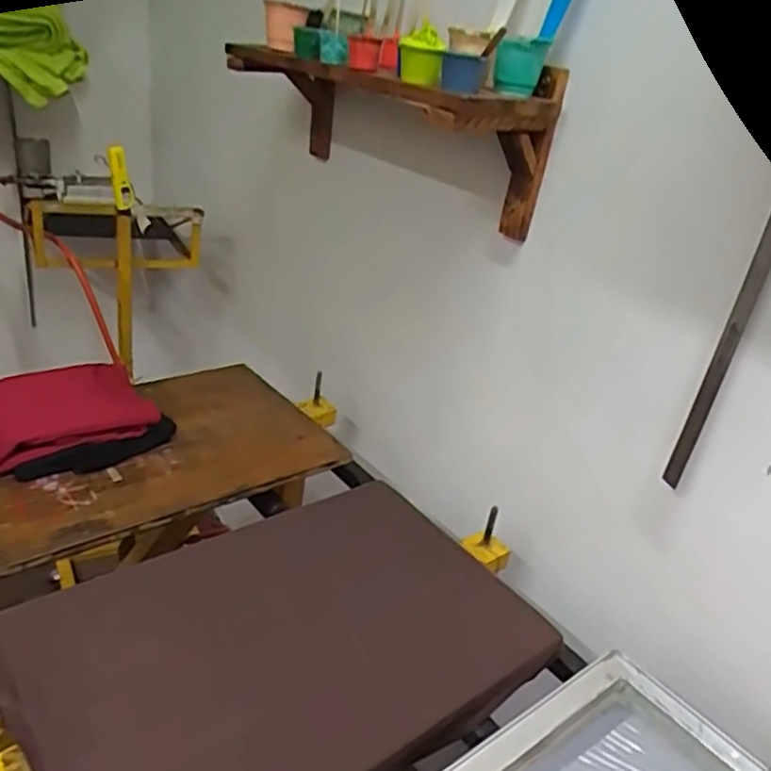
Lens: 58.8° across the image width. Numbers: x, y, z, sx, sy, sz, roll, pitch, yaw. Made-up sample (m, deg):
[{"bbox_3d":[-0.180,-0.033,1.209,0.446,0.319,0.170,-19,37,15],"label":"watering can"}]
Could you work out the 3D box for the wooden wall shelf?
[{"bbox_3d":[-0.030,-0.458,1.188,0.239,0.238,0.690,-12,37,-33],"label":"wooden wall shelf"}]

